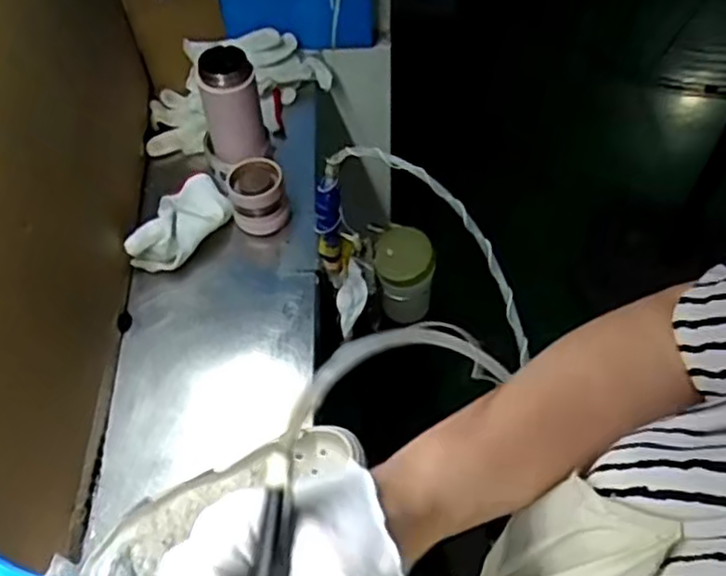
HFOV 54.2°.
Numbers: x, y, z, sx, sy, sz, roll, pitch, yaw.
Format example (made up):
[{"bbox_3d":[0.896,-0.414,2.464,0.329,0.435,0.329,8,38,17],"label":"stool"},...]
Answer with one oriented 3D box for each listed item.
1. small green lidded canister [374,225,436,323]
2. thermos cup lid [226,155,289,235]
[{"bbox_3d":[0.053,-0.014,0.926,0.075,0.137,0.074,2,56,4],"label":"small green lidded canister"},{"bbox_3d":[-0.125,-0.109,0.851,0.066,0.067,0.068,-1,56,2],"label":"thermos cup lid"}]

